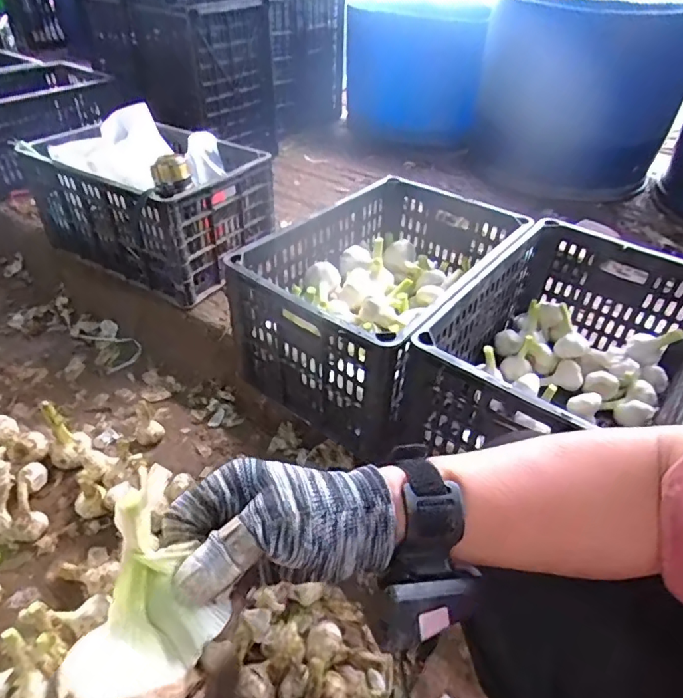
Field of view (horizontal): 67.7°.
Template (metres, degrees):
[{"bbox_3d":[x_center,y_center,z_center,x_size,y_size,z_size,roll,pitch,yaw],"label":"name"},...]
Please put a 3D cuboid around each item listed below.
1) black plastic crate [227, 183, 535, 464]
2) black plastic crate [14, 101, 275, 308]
[{"bbox_3d":[0.066,-0.088,0.837,0.291,0.214,0.426,28,47,28],"label":"black plastic crate"},{"bbox_3d":[-0.391,-0.321,1.081,0.410,0.237,0.285,23,45,23],"label":"black plastic crate"}]

